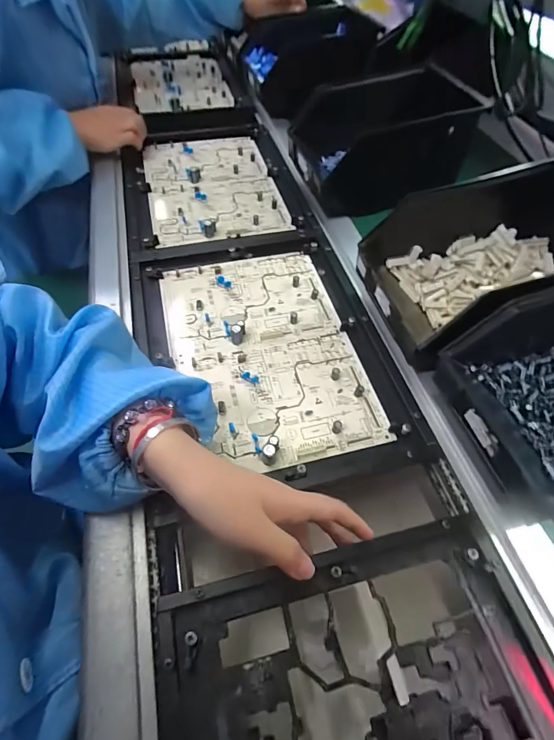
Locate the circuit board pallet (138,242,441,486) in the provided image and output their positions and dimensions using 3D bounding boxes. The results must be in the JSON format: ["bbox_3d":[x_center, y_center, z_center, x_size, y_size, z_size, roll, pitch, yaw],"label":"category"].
[{"bbox_3d":[-0.017,-0.028,0.413,0.241,0.017,0.323,-12,56,-11],"label":"circuit board pallet"}]

